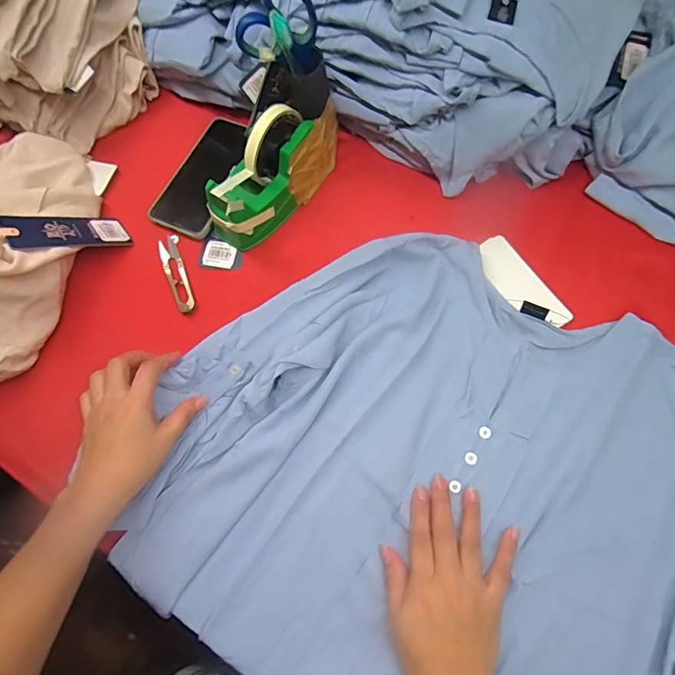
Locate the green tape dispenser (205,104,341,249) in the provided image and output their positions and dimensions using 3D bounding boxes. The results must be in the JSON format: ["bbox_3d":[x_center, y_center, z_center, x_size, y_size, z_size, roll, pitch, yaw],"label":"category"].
[{"bbox_3d":[-0.068,-0.189,0.469,0.182,0.098,0.068,-42,75,-11],"label":"green tape dispenser"}]

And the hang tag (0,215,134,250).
[{"bbox_3d":[-0.284,-0.112,0.458,0.120,0.009,0.048,-19,65,-49],"label":"hang tag"}]

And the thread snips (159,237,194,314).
[{"bbox_3d":[-0.182,-0.073,0.484,0.020,0.012,0.102,-25,72,-6],"label":"thread snips"}]

